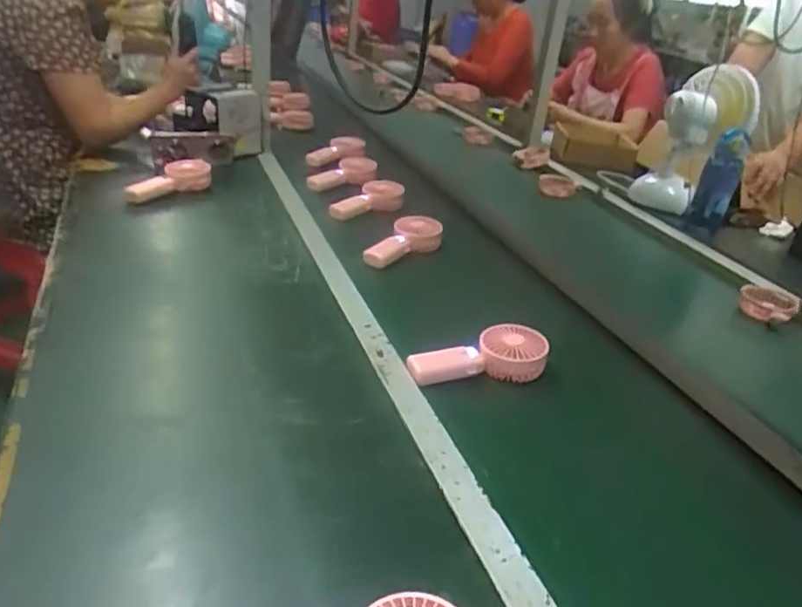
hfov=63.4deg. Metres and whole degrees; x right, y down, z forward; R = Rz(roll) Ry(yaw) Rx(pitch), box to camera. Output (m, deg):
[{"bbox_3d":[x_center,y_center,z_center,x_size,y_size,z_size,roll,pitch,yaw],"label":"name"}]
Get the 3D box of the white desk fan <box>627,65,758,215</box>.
[{"bbox_3d":[0.659,-0.362,1.448,0.198,0.295,0.143,27,32,33],"label":"white desk fan"}]

